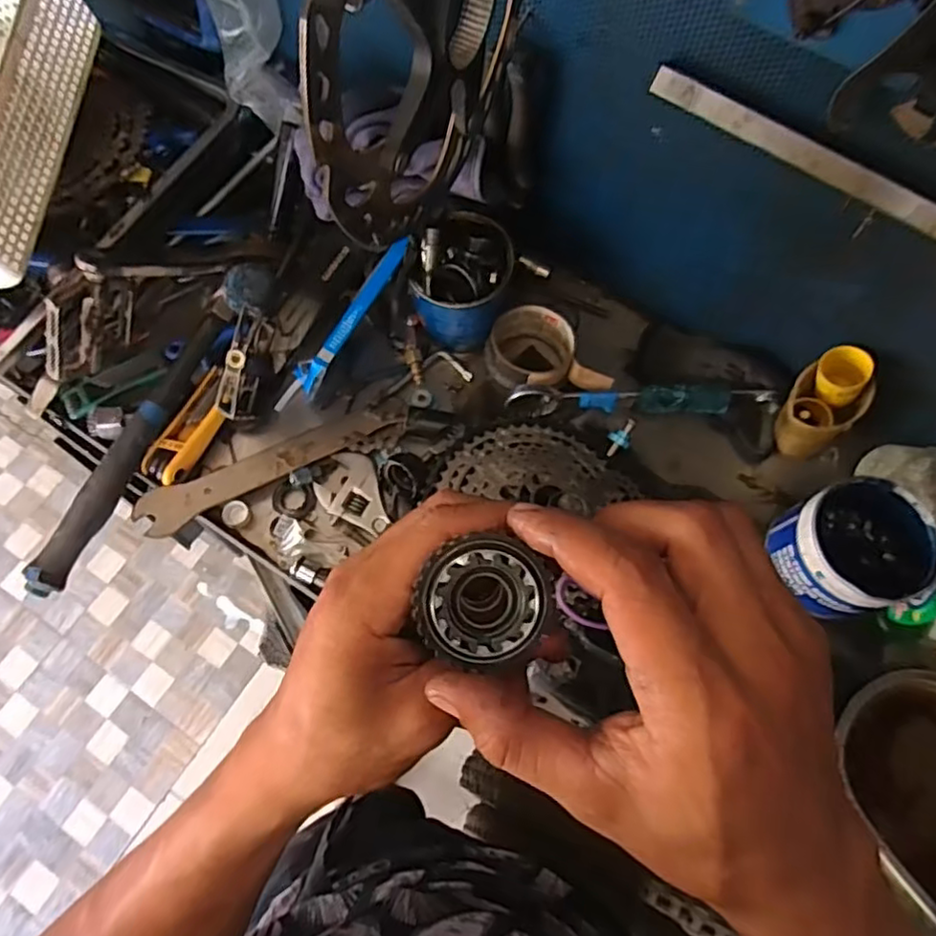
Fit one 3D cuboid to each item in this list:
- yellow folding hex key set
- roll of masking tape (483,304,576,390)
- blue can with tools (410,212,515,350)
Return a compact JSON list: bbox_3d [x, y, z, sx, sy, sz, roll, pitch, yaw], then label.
[{"bbox_3d":[-0.262,-0.037,0.613,0.039,0.018,0.113,25,72,9],"label":"yellow folding hex key set"},{"bbox_3d":[0.061,-0.114,0.647,0.083,0.053,0.089,0,70,0],"label":"roll of masking tape"},{"bbox_3d":[-0.004,-0.182,0.640,0.088,0.100,0.094,0,70,0],"label":"blue can with tools"}]

